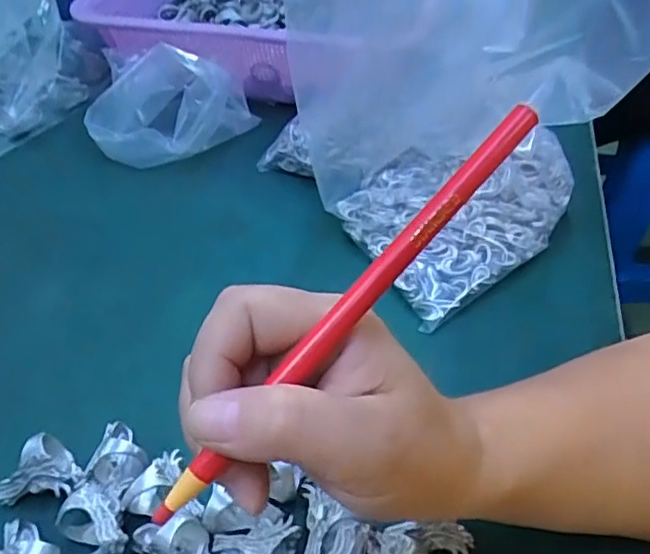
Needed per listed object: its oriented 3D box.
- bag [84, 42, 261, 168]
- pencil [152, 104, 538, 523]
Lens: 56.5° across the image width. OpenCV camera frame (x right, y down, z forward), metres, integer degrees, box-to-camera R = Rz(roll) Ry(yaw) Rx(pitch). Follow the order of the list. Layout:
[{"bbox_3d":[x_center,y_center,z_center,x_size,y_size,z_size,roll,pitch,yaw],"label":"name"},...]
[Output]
[{"bbox_3d":[-0.127,-0.144,0.491,0.126,0.083,0.097,4,47,7],"label":"bag"},{"bbox_3d":[0.008,0.010,0.187,0.167,0.007,0.009,-47,57,-3],"label":"pencil"}]

